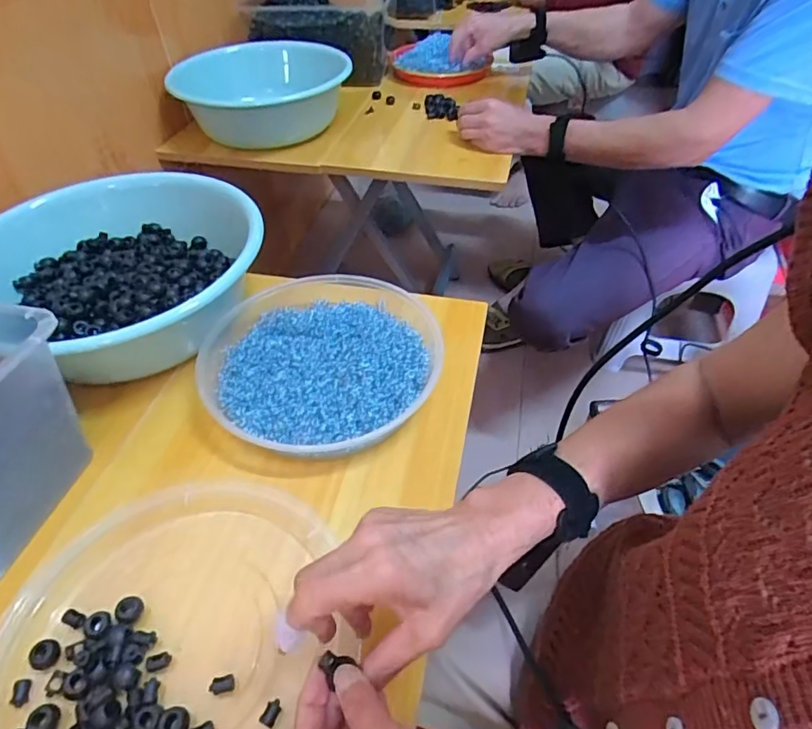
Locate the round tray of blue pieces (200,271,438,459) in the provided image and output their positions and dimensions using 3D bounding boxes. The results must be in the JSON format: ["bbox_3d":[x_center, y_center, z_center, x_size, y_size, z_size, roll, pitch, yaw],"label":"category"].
[{"bbox_3d":[-0.082,-0.004,0.522,0.230,0.039,0.222,0,46,0],"label":"round tray of blue pieces"}]

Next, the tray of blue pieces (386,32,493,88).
[{"bbox_3d":[0.054,-0.634,1.086,0.172,0.061,0.167,-29,52,-25],"label":"tray of blue pieces"}]

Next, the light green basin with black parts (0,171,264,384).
[{"bbox_3d":[-0.290,-0.102,0.558,0.269,0.089,0.245,0,46,0],"label":"light green basin with black parts"}]

